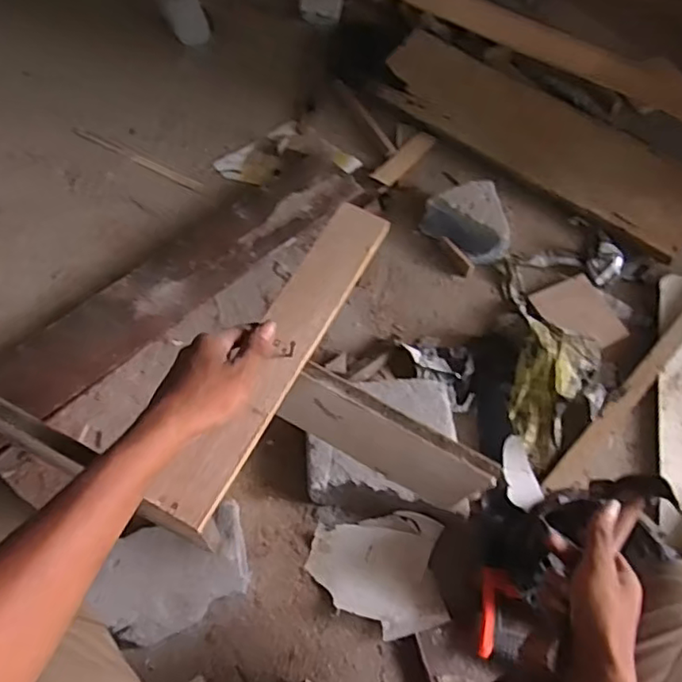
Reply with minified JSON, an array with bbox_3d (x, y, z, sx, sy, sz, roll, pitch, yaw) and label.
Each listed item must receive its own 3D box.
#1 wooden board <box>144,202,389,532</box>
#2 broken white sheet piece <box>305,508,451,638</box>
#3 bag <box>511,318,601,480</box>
[{"bbox_3d":[-0.050,0.004,0.535,0.054,0.017,0.336,24,63,9],"label":"wooden board"},{"bbox_3d":[0.048,0.293,0.748,0.161,0.019,0.136,-7,64,-7],"label":"broken white sheet piece"},{"bbox_3d":[0.306,0.066,0.864,0.127,0.062,0.221,22,62,10],"label":"bag"}]

